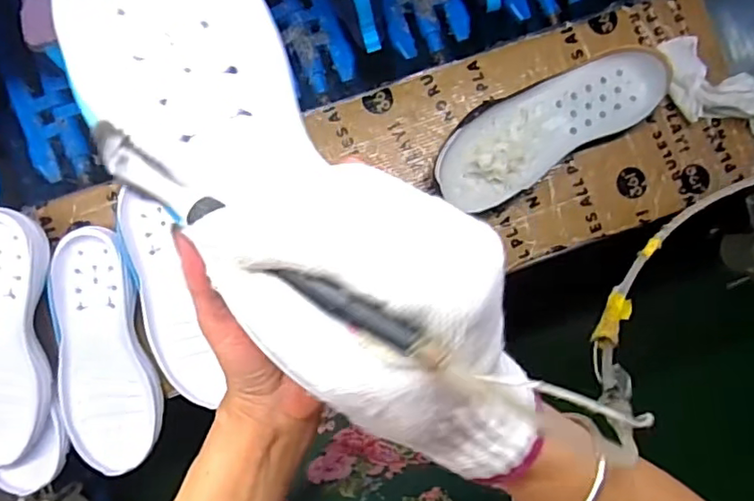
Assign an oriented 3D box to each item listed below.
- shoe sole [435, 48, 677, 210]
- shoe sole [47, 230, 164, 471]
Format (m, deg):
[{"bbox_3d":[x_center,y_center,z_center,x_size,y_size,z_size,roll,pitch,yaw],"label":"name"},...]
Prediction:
[{"bbox_3d":[0.177,-0.130,0.617,0.262,0.048,0.094,-31,90,-6],"label":"shoe sole"},{"bbox_3d":[-0.280,0.100,0.587,0.093,0.024,0.237,-13,88,-6],"label":"shoe sole"}]

